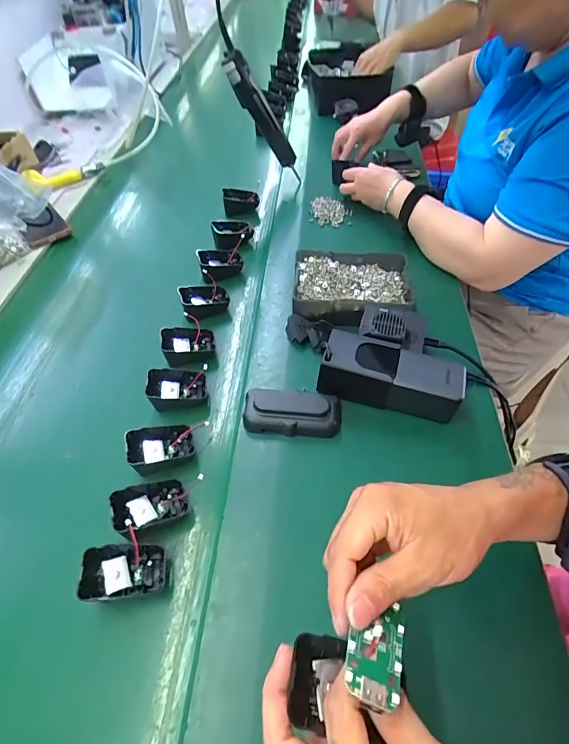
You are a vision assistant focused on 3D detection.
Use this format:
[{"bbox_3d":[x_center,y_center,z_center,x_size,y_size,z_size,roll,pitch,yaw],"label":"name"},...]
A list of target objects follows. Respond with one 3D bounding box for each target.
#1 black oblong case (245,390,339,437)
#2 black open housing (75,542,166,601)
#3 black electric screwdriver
[{"bbox_3d":[0.009,0.045,0.463,0.105,0.032,0.047,2,51,7],"label":"black oblong case"},{"bbox_3d":[-0.142,0.176,0.365,0.071,0.025,0.045,10,45,-24],"label":"black open housing"},{"bbox_3d":[-0.028,-0.443,0.750,0.040,0.248,0.034,-25,48,17],"label":"black electric screwdriver"}]

